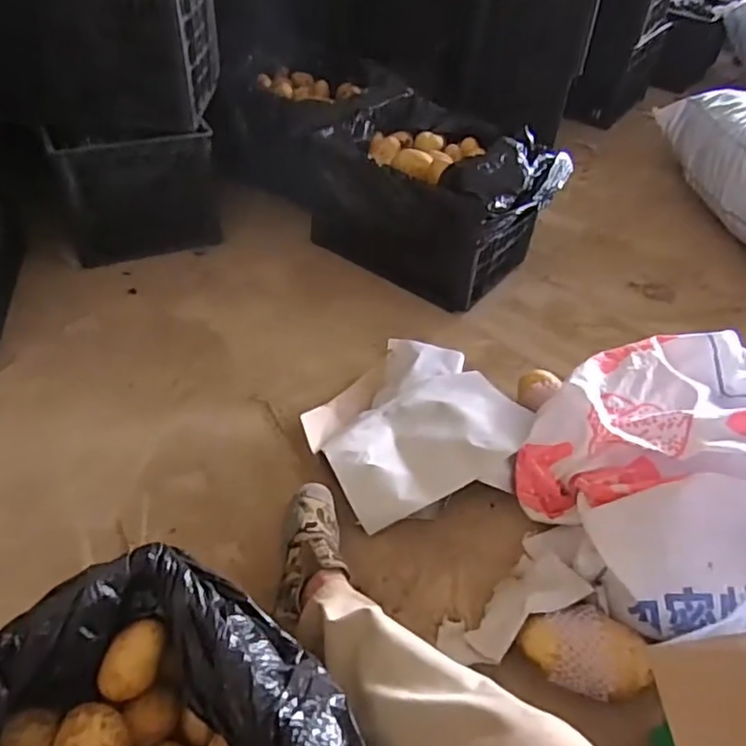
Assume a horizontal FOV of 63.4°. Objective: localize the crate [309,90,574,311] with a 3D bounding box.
[{"bbox_3d":[0.131,-0.442,1.497,0.547,0.326,0.363,33,50,24],"label":"crate"}]

